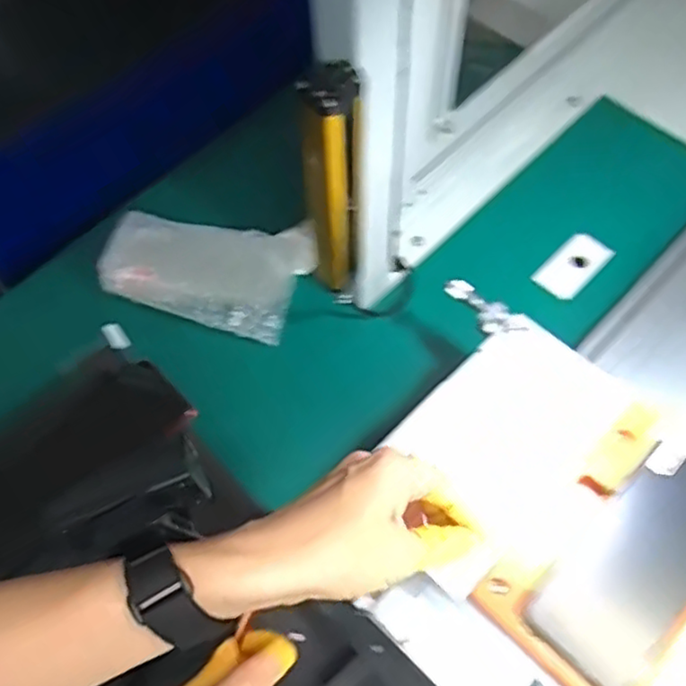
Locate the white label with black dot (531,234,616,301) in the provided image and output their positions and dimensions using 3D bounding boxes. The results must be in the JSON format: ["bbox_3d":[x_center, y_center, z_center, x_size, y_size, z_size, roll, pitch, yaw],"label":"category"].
[{"bbox_3d":[0.235,-0.078,0.695,0.081,0.008,0.045,-40,72,-19],"label":"white label with black dot"}]

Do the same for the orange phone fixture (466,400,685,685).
[{"bbox_3d":[0.192,0.145,0.440,0.131,0.025,0.186,41,70,16],"label":"orange phone fixture"}]

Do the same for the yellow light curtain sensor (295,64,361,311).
[{"bbox_3d":[-0.005,-0.095,0.473,0.042,0.219,0.034,4,64,0],"label":"yellow light curtain sensor"}]

